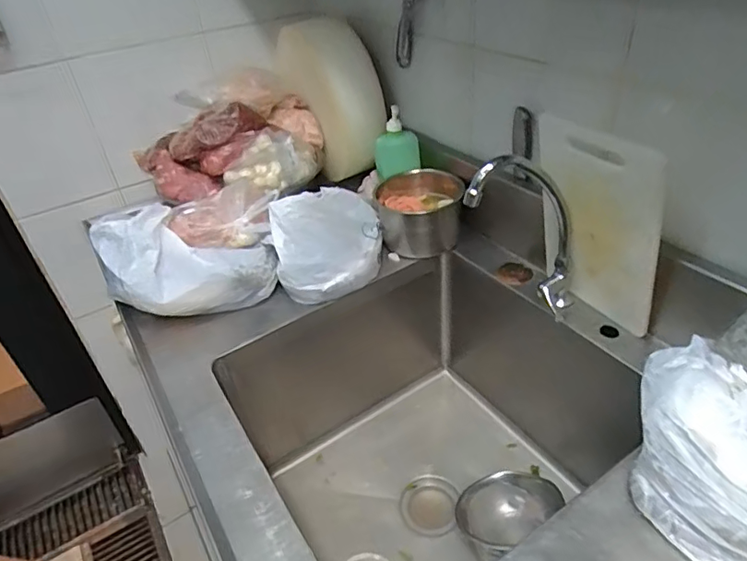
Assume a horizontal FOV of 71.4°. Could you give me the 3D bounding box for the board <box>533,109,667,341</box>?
[{"bbox_3d":[0.325,-0.073,0.770,0.026,0.330,0.192,-35,42,-18],"label":"board"}]

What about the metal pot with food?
[{"bbox_3d":[0.093,-0.132,1.061,0.170,0.114,0.151,-3,37,4],"label":"metal pot with food"}]

